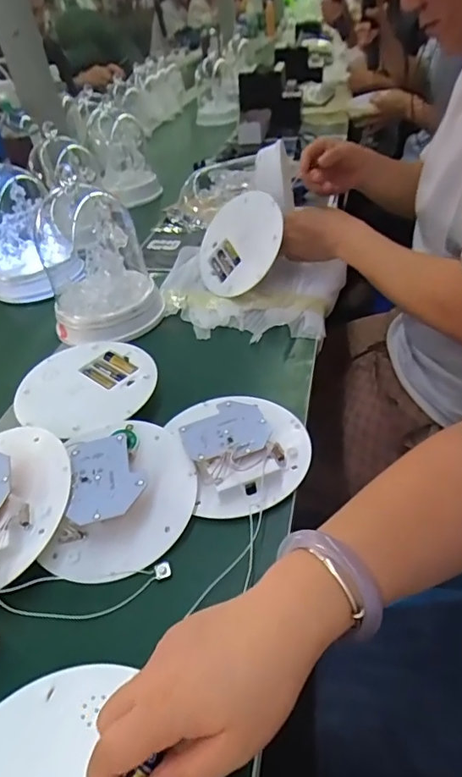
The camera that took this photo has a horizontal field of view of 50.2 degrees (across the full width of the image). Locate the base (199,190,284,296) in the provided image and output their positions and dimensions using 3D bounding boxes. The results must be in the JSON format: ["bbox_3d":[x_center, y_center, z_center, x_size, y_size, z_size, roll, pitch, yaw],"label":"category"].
[{"bbox_3d":[0.007,-0.211,0.726,0.020,0.145,0.152,7,2,-44],"label":"base"}]

